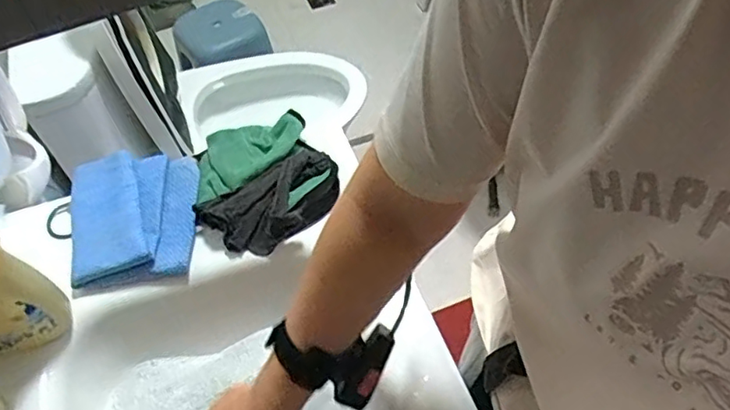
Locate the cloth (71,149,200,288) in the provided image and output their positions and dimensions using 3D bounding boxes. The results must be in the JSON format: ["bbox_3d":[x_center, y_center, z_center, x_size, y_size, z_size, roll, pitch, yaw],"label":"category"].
[{"bbox_3d":[-0.257,0.008,0.652,0.140,0.029,0.156,-10,53,-5],"label":"cloth"}]

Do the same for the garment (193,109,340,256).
[{"bbox_3d":[-0.118,-0.029,0.673,0.156,0.036,0.156,-1,53,2],"label":"garment"}]

